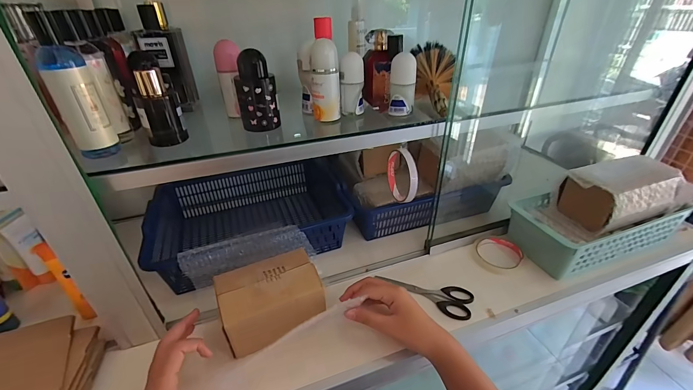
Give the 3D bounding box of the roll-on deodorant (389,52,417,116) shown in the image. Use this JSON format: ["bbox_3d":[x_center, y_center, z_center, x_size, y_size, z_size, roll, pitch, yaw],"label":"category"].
[{"bbox_3d":[0.081,-0.158,0.447,0.035,0.080,0.025,2,34,3],"label":"roll-on deodorant"}]

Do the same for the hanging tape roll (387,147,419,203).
[{"bbox_3d":[0.085,-0.033,0.477,0.019,0.085,0.094,-6,34,-9],"label":"hanging tape roll"}]

